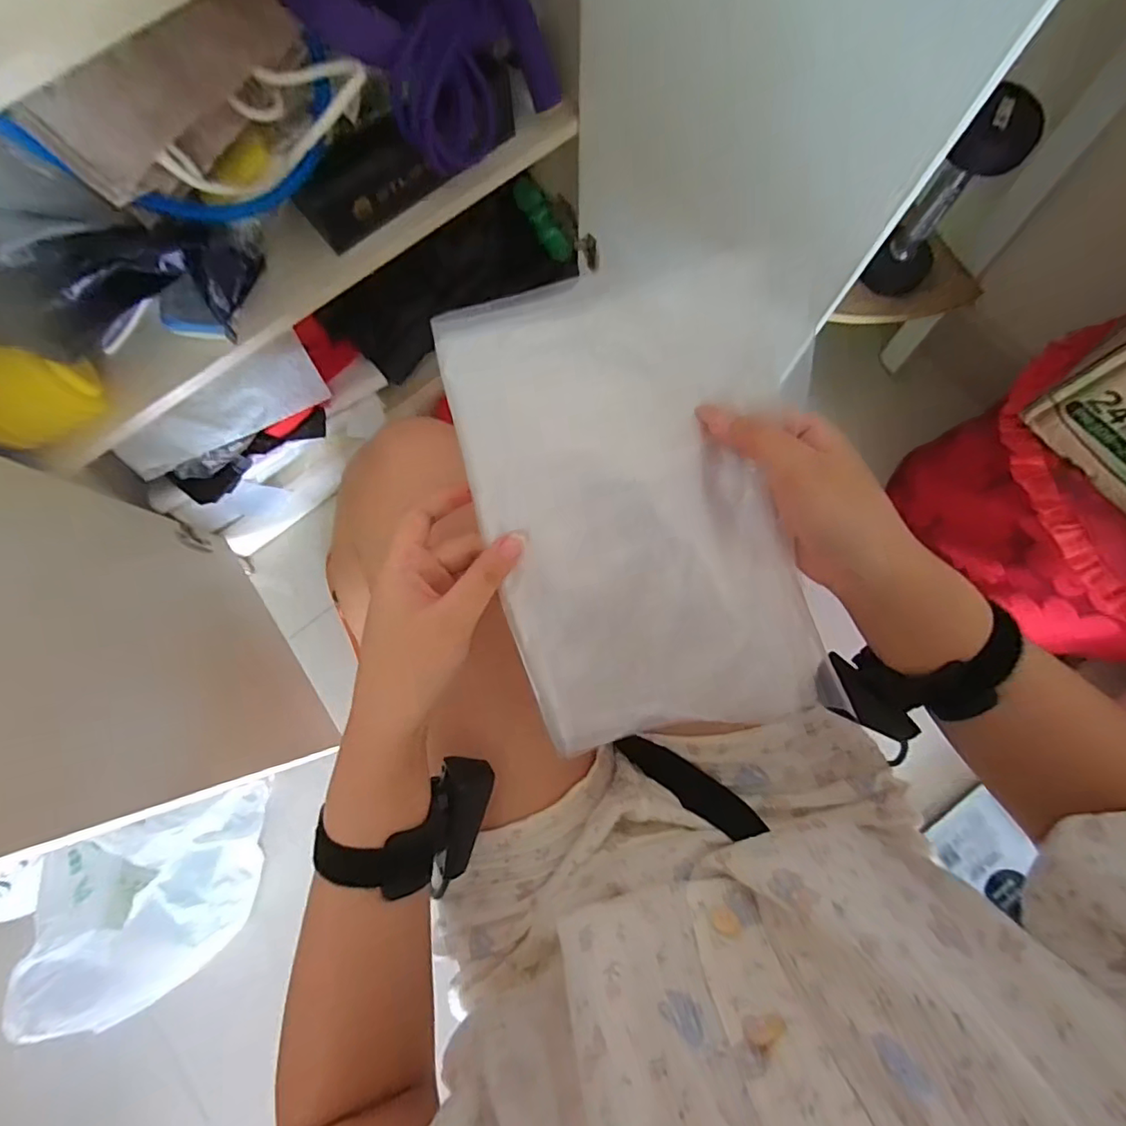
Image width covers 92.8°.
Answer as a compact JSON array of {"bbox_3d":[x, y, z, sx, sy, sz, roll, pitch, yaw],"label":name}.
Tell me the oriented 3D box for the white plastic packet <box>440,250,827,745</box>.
[{"bbox_3d":[0.045,-0.028,0.298,0.178,0.015,0.252,-11,98,5],"label":"white plastic packet"}]

